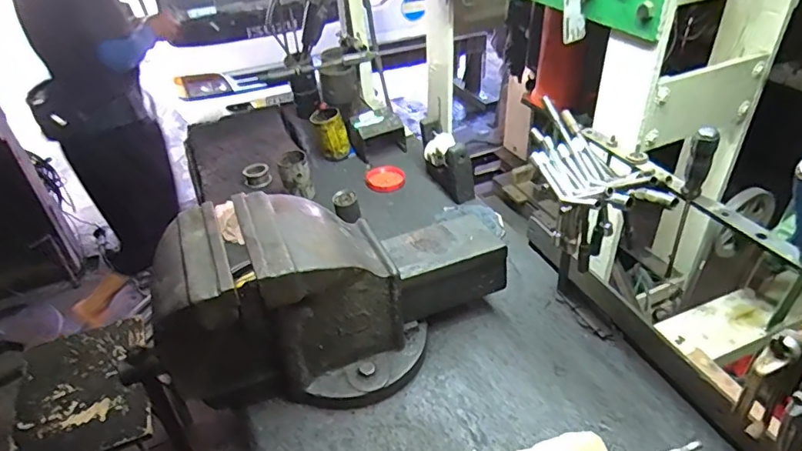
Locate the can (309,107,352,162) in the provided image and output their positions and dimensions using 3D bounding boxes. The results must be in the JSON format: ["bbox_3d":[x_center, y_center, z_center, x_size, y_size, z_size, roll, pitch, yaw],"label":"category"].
[{"bbox_3d":[-0.174,-0.223,1.342,0.083,0.133,0.067,-10,37,-9],"label":"can"}]

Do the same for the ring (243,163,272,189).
[{"bbox_3d":[-0.359,-0.122,1.323,0.062,0.047,0.062,-2,37,2],"label":"ring"}]

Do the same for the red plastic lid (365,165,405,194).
[{"bbox_3d":[-0.037,-0.111,1.261,0.091,0.014,0.095,-2,37,2],"label":"red plastic lid"}]

